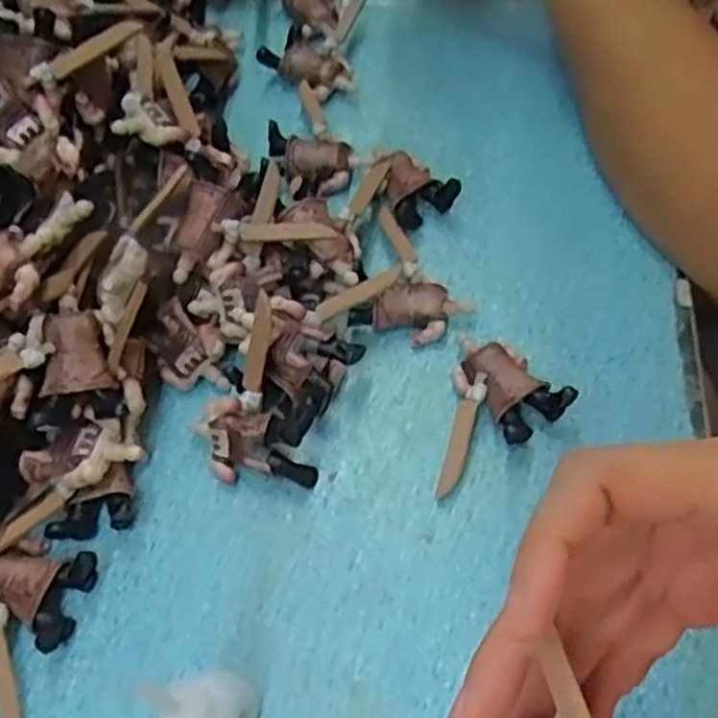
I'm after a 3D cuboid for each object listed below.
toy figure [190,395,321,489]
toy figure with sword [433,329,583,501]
[{"bbox_3d":[-0.045,0.034,0.337,0.053,0.031,0.034,0,59,7],"label":"toy figure"},{"bbox_3d":[0.067,0.022,0.343,0.052,0.020,0.079,6,60,10],"label":"toy figure with sword"}]

